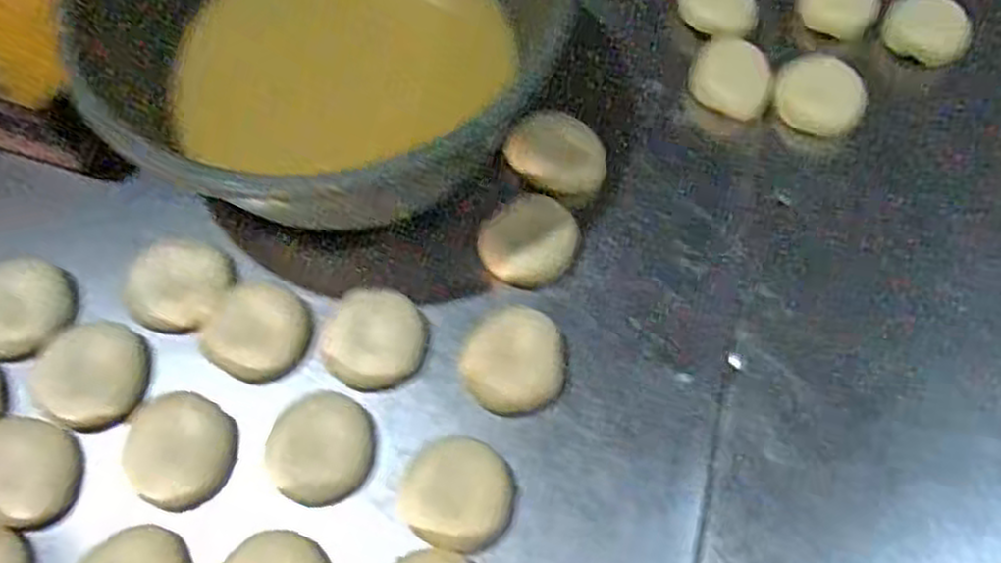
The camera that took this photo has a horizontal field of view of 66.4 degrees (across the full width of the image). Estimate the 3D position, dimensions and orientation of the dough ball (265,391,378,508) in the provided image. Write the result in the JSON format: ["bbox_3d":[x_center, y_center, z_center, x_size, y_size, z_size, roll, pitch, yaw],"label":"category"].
[{"bbox_3d":[-0.102,0.095,0.436,0.057,0.025,0.062,0,67,1],"label":"dough ball"}]

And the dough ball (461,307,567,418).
[{"bbox_3d":[0.009,0.049,0.461,0.059,0.026,0.058,0,67,1],"label":"dough ball"}]

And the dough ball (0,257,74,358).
[{"bbox_3d":[-0.300,0.017,0.471,0.057,0.026,0.064,-18,68,-7],"label":"dough ball"}]

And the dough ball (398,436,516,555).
[{"bbox_3d":[-0.023,0.118,0.425,0.059,0.021,0.056,0,67,1],"label":"dough ball"}]

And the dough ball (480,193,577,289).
[{"bbox_3d":[0.019,-0.025,0.497,0.061,0.024,0.053,-34,71,-13],"label":"dough ball"}]

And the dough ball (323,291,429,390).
[{"bbox_3d":[-0.076,0.036,0.465,0.052,0.022,0.058,19,69,8],"label":"dough ball"}]

